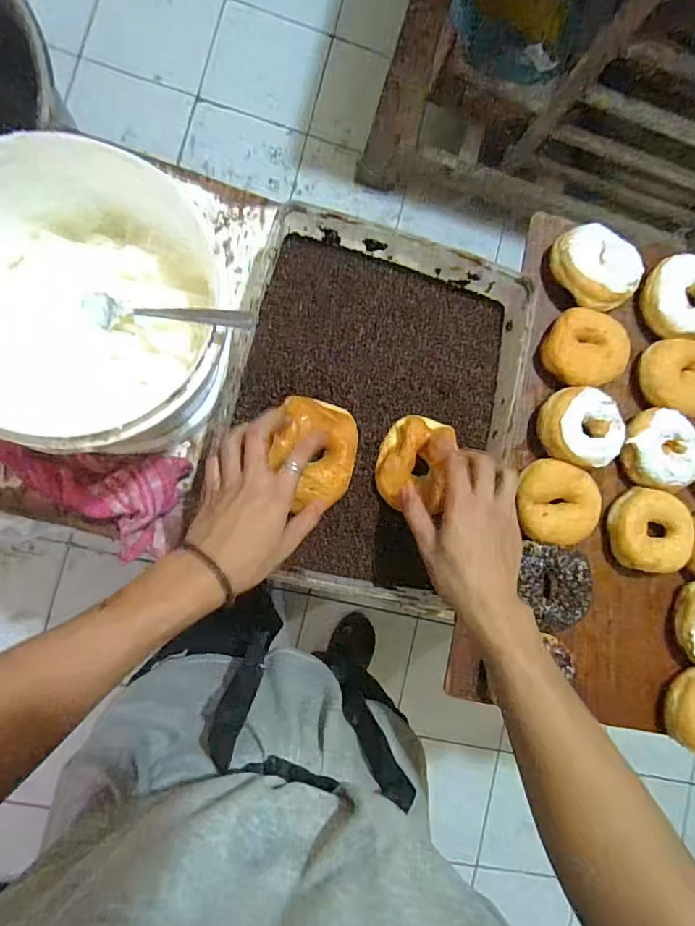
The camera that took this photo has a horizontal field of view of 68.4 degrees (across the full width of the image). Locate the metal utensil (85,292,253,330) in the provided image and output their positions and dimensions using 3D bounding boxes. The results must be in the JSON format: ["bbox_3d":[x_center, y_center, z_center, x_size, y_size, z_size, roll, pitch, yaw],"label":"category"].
[{"bbox_3d":[-0.147,-0.116,0.396,0.147,0.032,0.024,9,85,16],"label":"metal utensil"}]

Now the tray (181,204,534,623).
[{"bbox_3d":[0.019,-0.054,0.524,0.280,0.047,0.364,16,84,-8],"label":"tray"}]

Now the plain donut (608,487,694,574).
[{"bbox_3d":[0.349,0.077,0.582,0.092,0.030,0.089,11,85,-8],"label":"plain donut"}]

